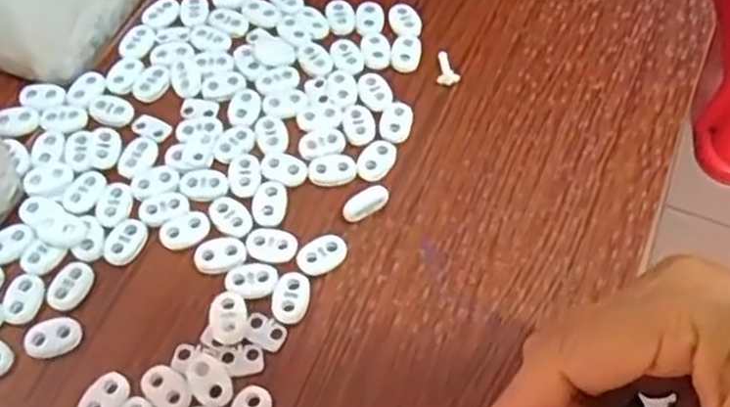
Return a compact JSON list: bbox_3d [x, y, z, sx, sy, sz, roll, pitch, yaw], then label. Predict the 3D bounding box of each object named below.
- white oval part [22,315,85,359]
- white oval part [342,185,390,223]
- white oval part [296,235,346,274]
[{"bbox_3d":[-0.131,0.055,0.323,0.023,0.004,0.017,-23,62,-14],"label":"white oval part"},{"bbox_3d":[0.001,0.001,0.352,0.022,0.010,0.009,-31,64,-18],"label":"white oval part"},{"bbox_3d":[-0.019,0.022,0.342,0.022,0.004,0.015,-24,62,-14],"label":"white oval part"}]

